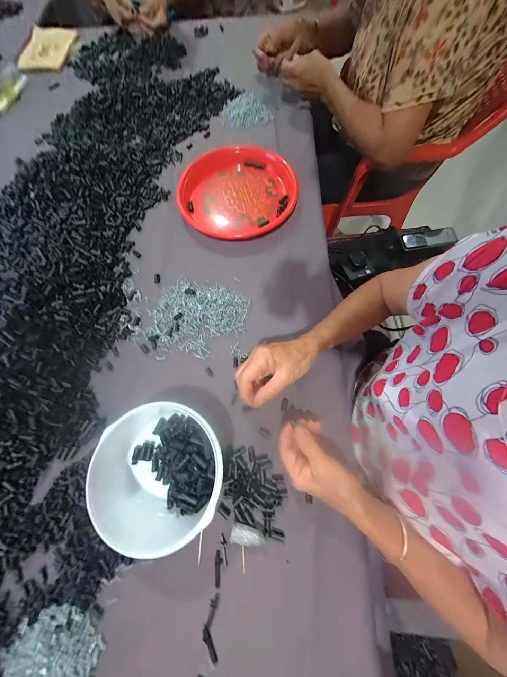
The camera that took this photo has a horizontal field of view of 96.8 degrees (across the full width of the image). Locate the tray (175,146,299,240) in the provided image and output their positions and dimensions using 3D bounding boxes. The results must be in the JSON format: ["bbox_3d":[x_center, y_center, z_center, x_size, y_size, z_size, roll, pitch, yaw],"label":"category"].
[{"bbox_3d":[-0.035,-0.314,0.486,0.250,0.034,0.219,6,72,3],"label":"tray"}]

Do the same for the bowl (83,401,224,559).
[{"bbox_3d":[-0.120,0.174,0.303,0.160,0.060,0.163,-5,72,0],"label":"bowl"}]

